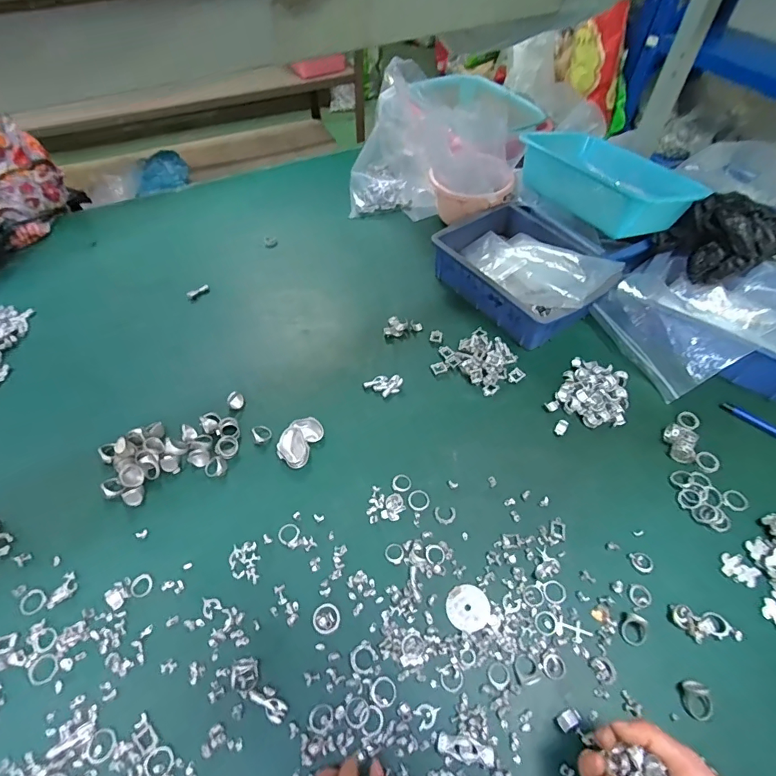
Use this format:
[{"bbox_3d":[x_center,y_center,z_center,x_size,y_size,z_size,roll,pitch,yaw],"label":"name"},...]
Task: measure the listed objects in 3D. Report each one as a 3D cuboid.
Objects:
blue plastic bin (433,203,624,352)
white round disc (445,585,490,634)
[{"bbox_3d":[0.209,-0.193,0.711,0.185,0.092,0.262,-33,61,-23],"label":"blue plastic bin"},{"bbox_3d":[0.081,0.221,0.448,0.042,0.004,0.042,1,53,-1],"label":"white round disc"}]

